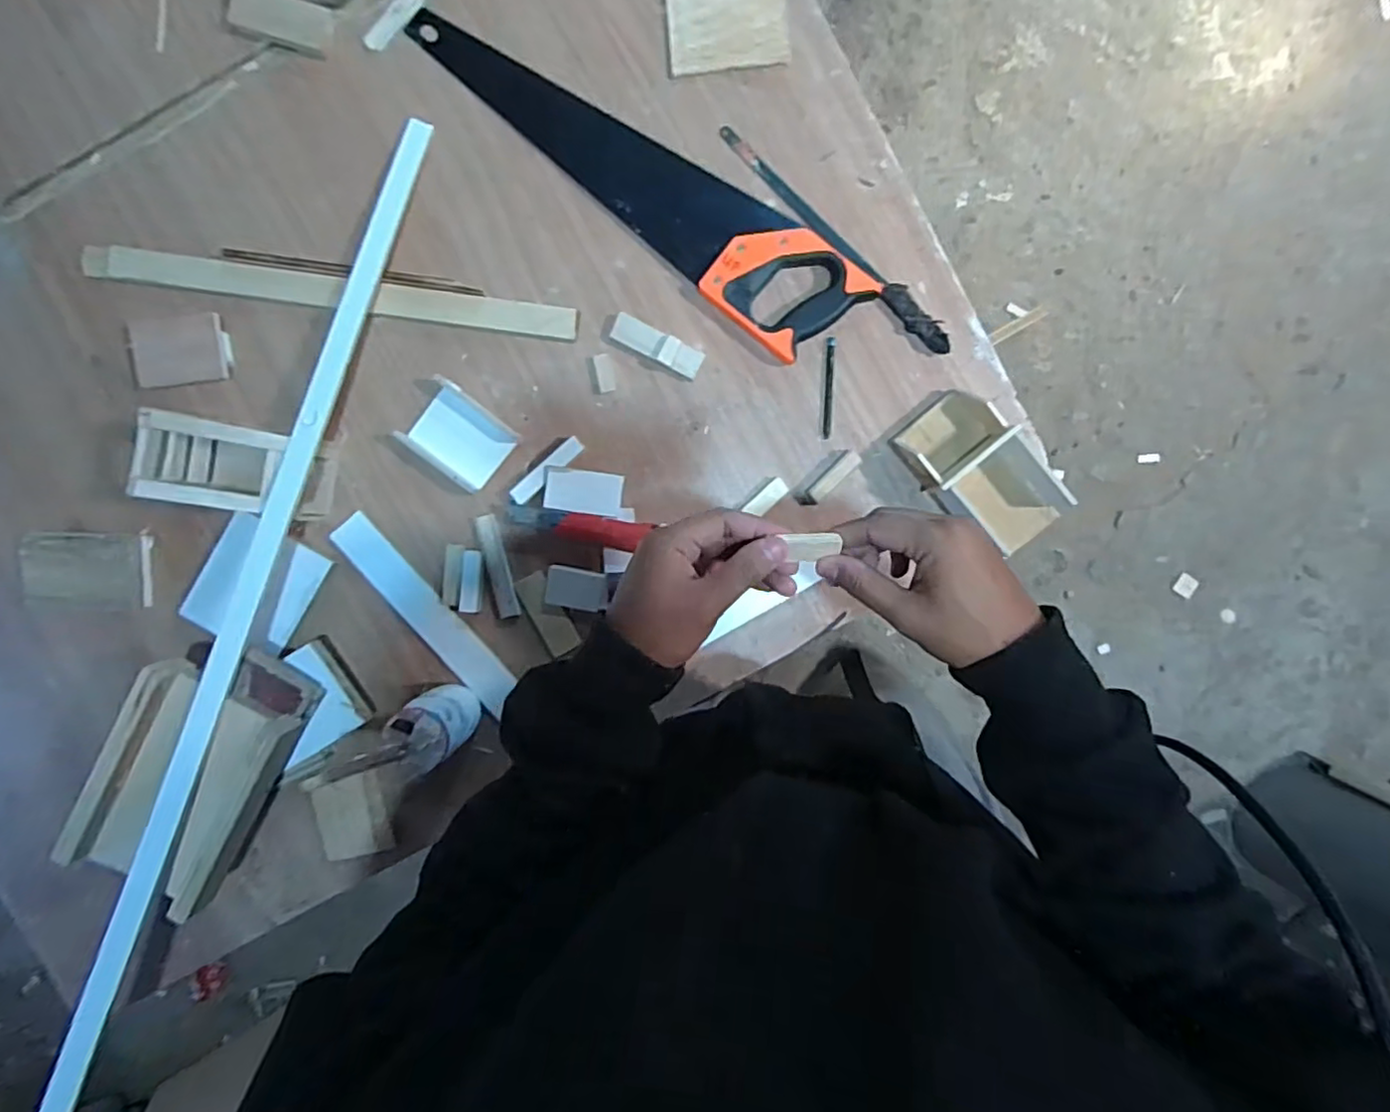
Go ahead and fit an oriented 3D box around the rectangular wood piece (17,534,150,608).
[{"bbox_3d":[-0.634,0.016,0.670,0.128,0.018,0.075,1,93,1],"label":"rectangular wood piece"}]

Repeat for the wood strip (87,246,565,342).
[{"bbox_3d":[-0.369,-0.266,0.651,0.495,0.015,0.034,8,94,0],"label":"wood strip"}]

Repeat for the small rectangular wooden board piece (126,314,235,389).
[{"bbox_3d":[-0.522,-0.209,0.658,0.099,0.007,0.067,-5,93,1],"label":"small rectangular wooden board piece"}]

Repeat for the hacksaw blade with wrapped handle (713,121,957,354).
[{"bbox_3d":[0.141,-0.317,0.648,0.310,0.017,0.024,44,93,-2],"label":"hacksaw blade with wrapped handle"}]

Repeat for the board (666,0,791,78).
[{"bbox_3d":[0.030,-0.552,0.640,0.116,0.009,0.140,-5,93,1],"label":"board"}]

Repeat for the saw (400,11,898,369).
[{"bbox_3d":[-0.056,-0.389,0.644,0.505,0.024,0.113,40,93,-2],"label":"saw"}]

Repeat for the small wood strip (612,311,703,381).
[{"bbox_3d":[-0.038,-0.212,0.656,0.096,0.013,0.030,29,93,-1],"label":"small wood strip"}]

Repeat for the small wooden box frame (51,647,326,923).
[{"bbox_3d":[-0.468,0.204,0.608,0.148,0.061,0.244,25,93,-1],"label":"small wooden box frame"}]

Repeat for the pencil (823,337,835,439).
[{"bbox_3d":[0.137,-0.172,0.665,0.008,0.004,0.101,2,93,1],"label":"pencil"}]

